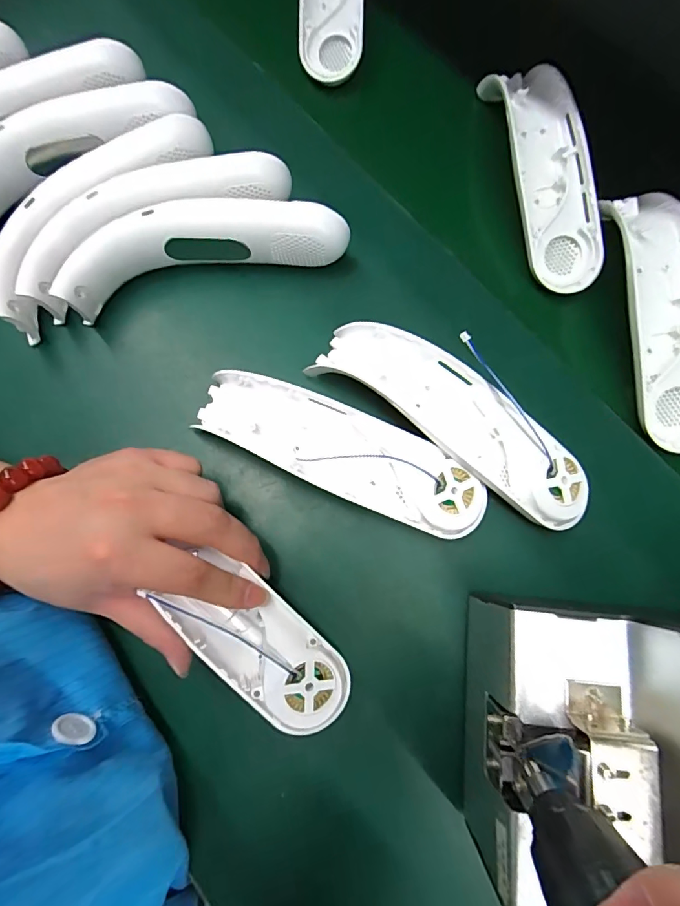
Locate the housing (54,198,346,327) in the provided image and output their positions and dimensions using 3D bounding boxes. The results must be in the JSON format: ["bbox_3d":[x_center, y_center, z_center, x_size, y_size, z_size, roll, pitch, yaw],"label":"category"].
[{"bbox_3d":[-0.097,-0.143,0.322,0.200,0.051,0.047,-14,79,-2],"label":"housing"}]

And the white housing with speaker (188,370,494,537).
[{"bbox_3d":[-0.002,0.001,0.292,0.190,0.045,0.051,22,80,5],"label":"white housing with speaker"}]

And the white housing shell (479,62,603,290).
[{"bbox_3d":[0.155,-0.216,0.347,0.055,0.042,0.192,-12,79,-1],"label":"white housing shell"}]

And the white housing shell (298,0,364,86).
[{"bbox_3d":[-0.007,-0.409,0.396,0.056,0.037,0.180,3,79,2],"label":"white housing shell"}]

